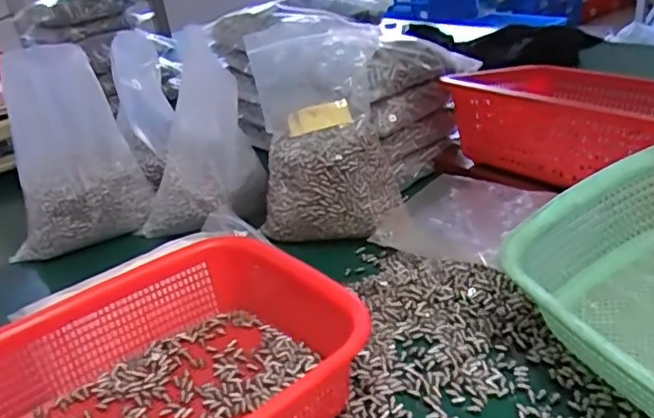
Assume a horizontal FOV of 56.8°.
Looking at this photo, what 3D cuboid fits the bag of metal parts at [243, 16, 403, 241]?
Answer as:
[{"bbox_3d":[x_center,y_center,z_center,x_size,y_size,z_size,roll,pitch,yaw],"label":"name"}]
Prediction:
[{"bbox_3d":[0.001,-0.075,0.615,0.146,0.200,0.099,-7,28,2],"label":"bag of metal parts"}]

